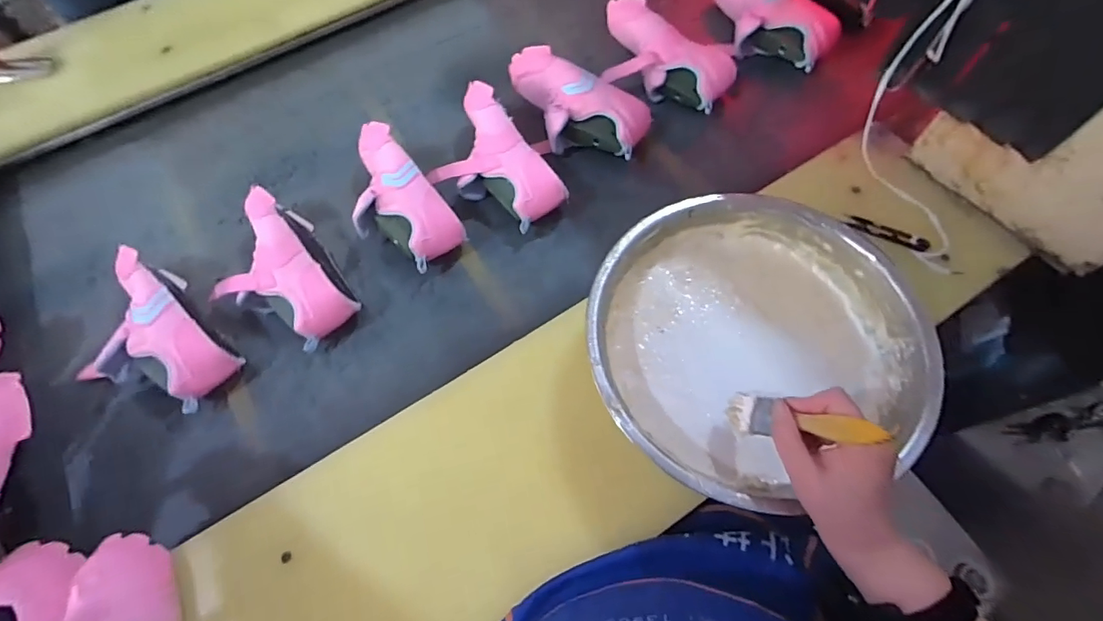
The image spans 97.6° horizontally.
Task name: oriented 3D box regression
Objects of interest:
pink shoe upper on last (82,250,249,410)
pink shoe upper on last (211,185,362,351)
[{"bbox_3d":[-0.525,0.041,0.631,0.226,0.081,0.157,32,70,14],"label":"pink shoe upper on last"},{"bbox_3d":[-0.384,-0.050,0.672,0.160,0.082,0.247,-42,72,-16],"label":"pink shoe upper on last"}]

